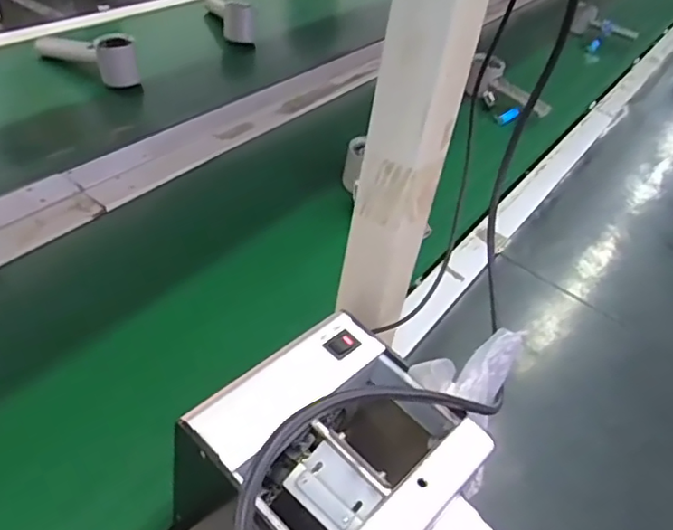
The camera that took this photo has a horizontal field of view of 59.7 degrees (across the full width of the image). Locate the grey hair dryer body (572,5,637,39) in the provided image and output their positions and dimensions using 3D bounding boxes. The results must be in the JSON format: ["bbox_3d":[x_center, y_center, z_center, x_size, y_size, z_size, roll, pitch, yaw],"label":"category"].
[{"bbox_3d":[0.595,-0.528,1.300,0.177,0.063,0.056,1,37,-28],"label":"grey hair dryer body"}]

